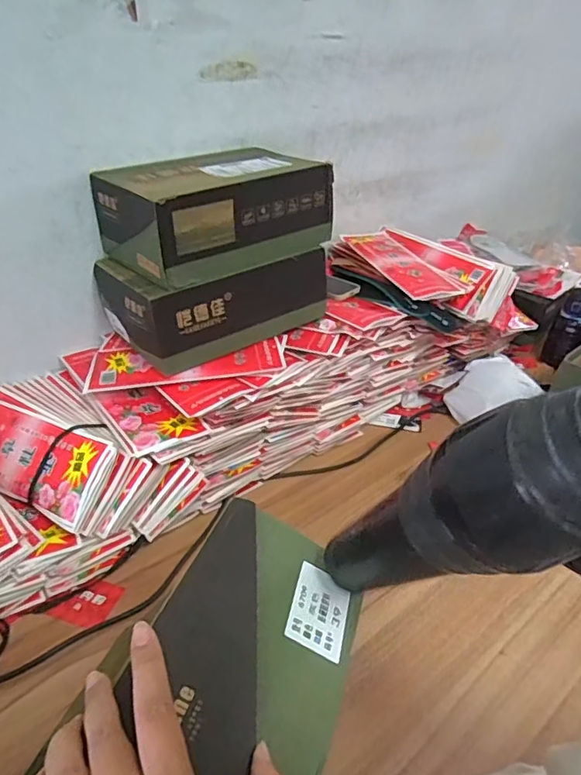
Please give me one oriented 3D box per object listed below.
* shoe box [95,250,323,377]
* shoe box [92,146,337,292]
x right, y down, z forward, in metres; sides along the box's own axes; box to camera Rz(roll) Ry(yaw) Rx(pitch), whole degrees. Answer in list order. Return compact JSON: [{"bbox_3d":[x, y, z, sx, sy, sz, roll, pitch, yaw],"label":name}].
[{"bbox_3d":[-0.129,-0.168,0.893,0.323,0.130,0.207,-23,42,-33],"label":"shoe box"},{"bbox_3d":[-0.117,-0.285,0.843,0.311,0.124,0.216,-24,43,-34],"label":"shoe box"}]

